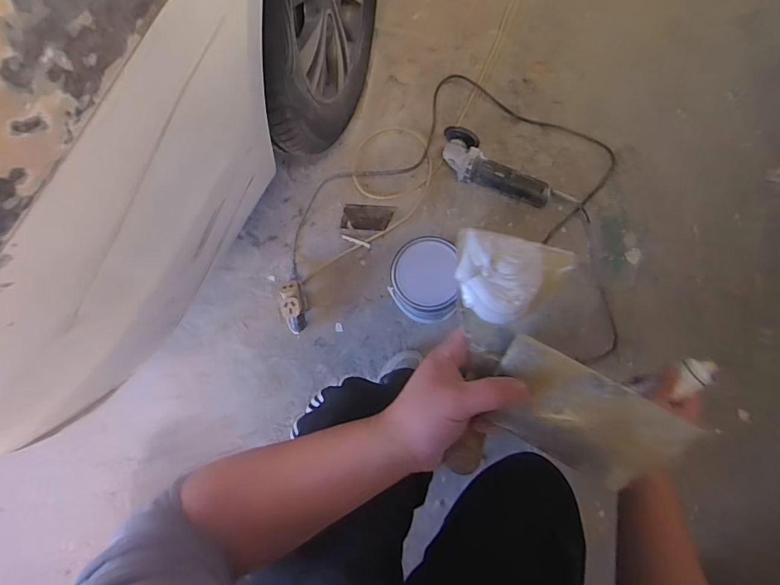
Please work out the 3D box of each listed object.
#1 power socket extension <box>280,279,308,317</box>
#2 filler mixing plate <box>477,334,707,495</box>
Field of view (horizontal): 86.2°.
[{"bbox_3d":[-0.224,0.020,0.982,0.048,0.087,0.083,-10,79,2],"label":"power socket extension"},{"bbox_3d":[0.140,0.094,0.311,0.131,0.016,0.073,28,103,9],"label":"filler mixing plate"}]

